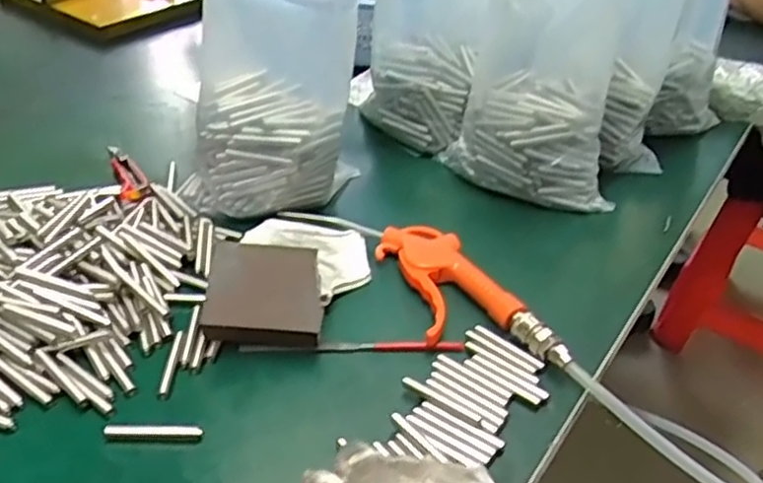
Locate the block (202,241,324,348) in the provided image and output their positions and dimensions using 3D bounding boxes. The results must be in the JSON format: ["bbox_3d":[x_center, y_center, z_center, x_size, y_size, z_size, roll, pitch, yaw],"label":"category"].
[{"bbox_3d":[-0.084,0.037,0.508,0.081,0.022,0.072,5,61,-6],"label":"block"}]

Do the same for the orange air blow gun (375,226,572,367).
[{"bbox_3d":[0.057,0.038,0.535,0.078,0.019,0.179,-10,38,-20],"label":"orange air blow gun"}]

